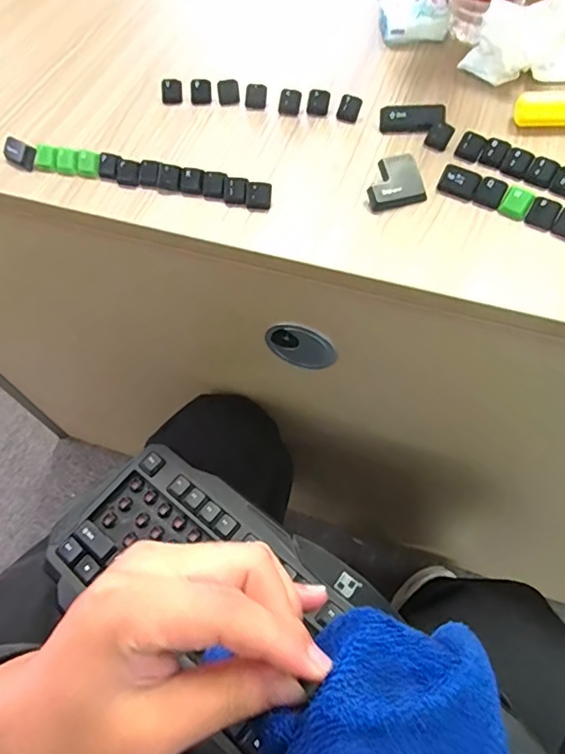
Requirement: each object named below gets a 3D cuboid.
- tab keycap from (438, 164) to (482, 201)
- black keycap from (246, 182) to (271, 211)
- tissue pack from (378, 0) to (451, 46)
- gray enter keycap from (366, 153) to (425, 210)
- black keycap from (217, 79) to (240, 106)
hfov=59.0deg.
[{"bbox_3d":[0.125,-0.138,0.353,0.026,0.014,0.013,27,67,18],"label":"tab keycap"},{"bbox_3d":[-0.017,-0.131,0.360,0.018,0.013,0.014,-1,61,4],"label":"black keycap"},{"bbox_3d":[0.120,-0.336,0.461,0.060,0.022,0.065,-3,61,3],"label":"tissue pack"},{"bbox_3d":[0.079,-0.138,0.355,0.039,0.017,0.033,-14,61,-3],"label":"gray enter keycap"},{"bbox_3d":[-0.046,-0.244,0.427,0.018,0.013,0.018,-9,61,-1],"label":"black keycap"}]

